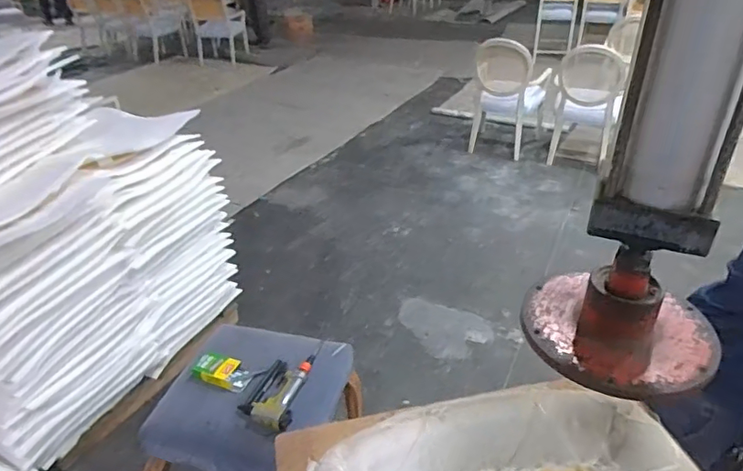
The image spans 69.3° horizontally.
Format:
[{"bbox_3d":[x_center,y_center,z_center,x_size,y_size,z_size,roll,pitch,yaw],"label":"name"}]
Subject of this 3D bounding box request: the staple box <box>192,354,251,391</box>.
[{"bbox_3d":[-0.408,0.368,1.474,0.168,0.032,0.080,11,35,20],"label":"staple box"}]

